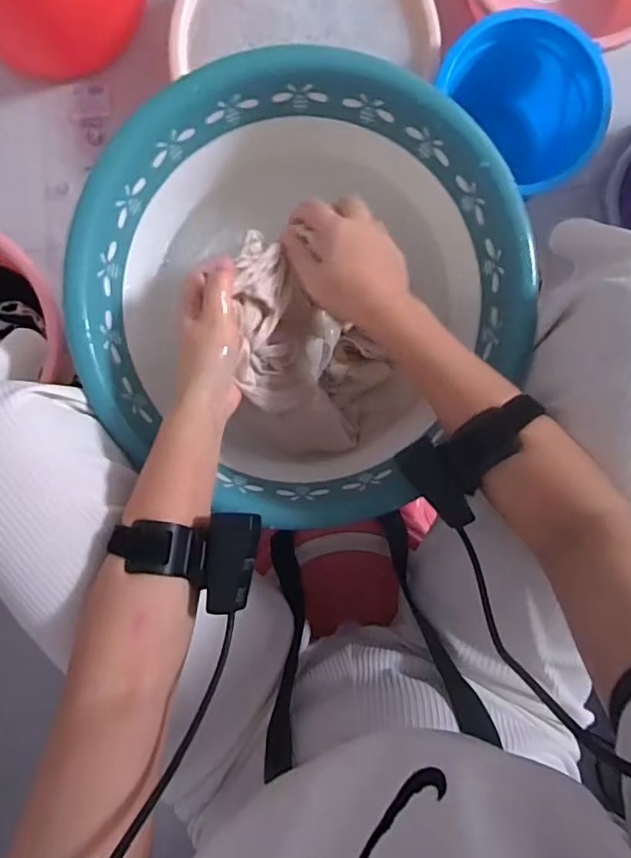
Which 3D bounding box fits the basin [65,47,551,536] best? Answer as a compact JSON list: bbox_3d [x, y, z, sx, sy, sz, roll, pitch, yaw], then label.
[{"bbox_3d":[-0.020,-0.113,0.494,0.339,0.112,0.349,0,96,-1],"label":"basin"}]

